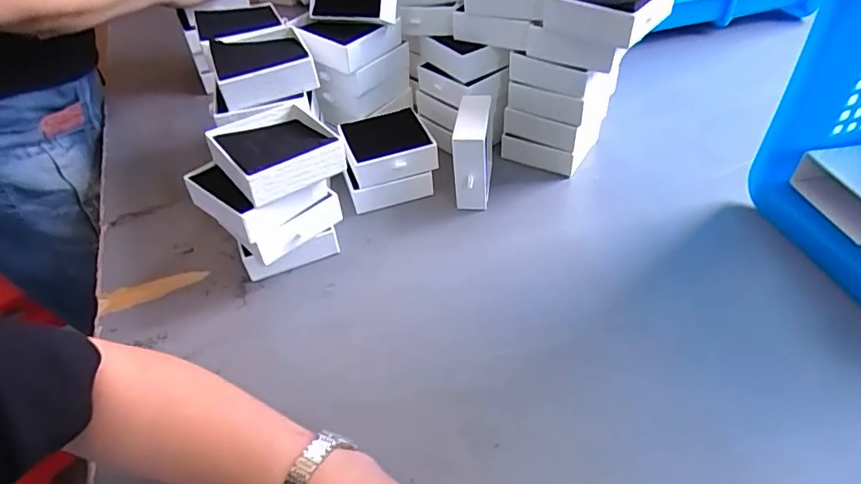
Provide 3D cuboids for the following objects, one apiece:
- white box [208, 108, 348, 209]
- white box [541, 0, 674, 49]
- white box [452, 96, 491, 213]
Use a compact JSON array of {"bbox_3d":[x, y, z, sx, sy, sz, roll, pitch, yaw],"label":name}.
[{"bbox_3d":[-0.135,-0.081,0.455,0.091,0.035,0.097,-29,47,-23],"label":"white box"},{"bbox_3d":[0.170,-0.222,0.487,0.097,0.038,0.096,29,53,32],"label":"white box"},{"bbox_3d":[0.046,-0.094,0.557,0.039,0.089,0.096,1,43,8],"label":"white box"}]

